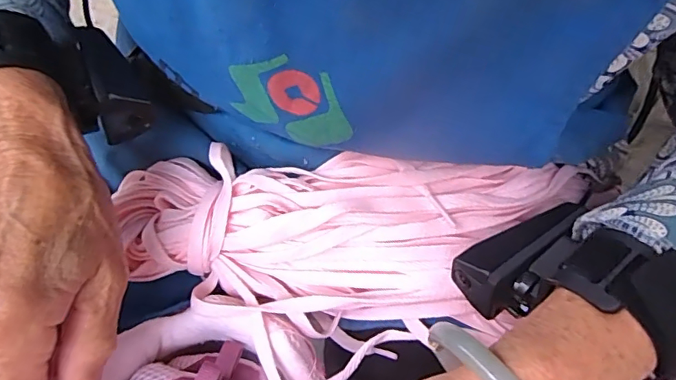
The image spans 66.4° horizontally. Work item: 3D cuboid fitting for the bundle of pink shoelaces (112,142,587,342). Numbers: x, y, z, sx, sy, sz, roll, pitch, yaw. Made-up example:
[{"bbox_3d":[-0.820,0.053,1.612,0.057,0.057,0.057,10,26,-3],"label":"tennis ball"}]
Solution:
[{"bbox_3d":[0.008,0.022,0.284,0.268,0.038,0.088,3,67,4],"label":"bundle of pink shoelaces"}]

